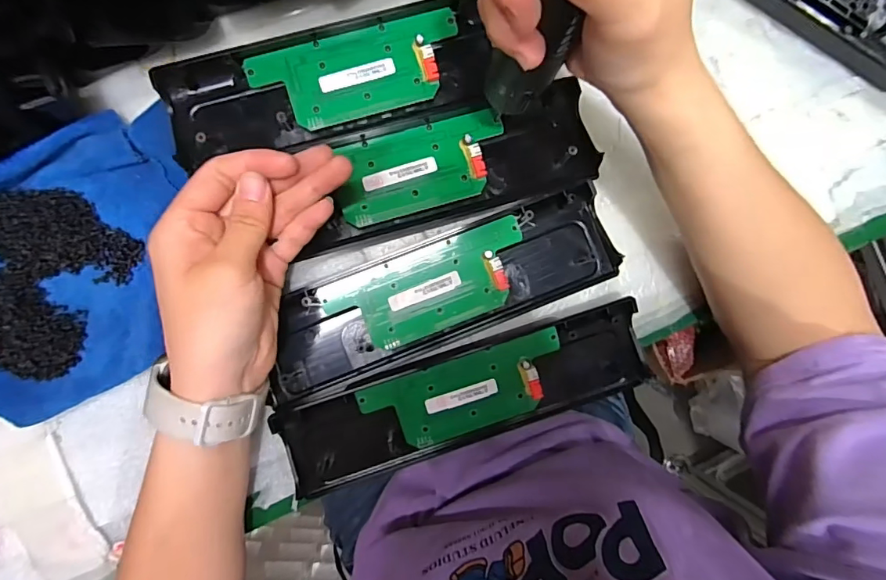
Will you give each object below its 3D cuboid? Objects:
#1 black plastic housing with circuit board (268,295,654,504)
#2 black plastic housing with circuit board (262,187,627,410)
[{"bbox_3d":[0.018,0.073,0.315,0.245,0.024,0.063,-18,92,-4],"label":"black plastic housing with circuit board"},{"bbox_3d":[-0.002,-0.003,0.316,0.234,0.023,0.074,-20,92,-4],"label":"black plastic housing with circuit board"}]

